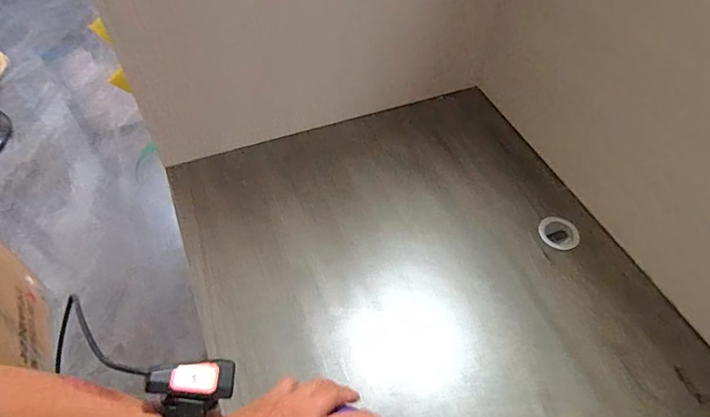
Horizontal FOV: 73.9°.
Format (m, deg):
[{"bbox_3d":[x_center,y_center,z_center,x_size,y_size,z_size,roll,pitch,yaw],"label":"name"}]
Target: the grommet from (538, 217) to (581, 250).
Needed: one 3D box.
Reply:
[{"bbox_3d":[0.299,0.035,0.691,0.058,0.008,0.061,0,52,0],"label":"grommet"}]

